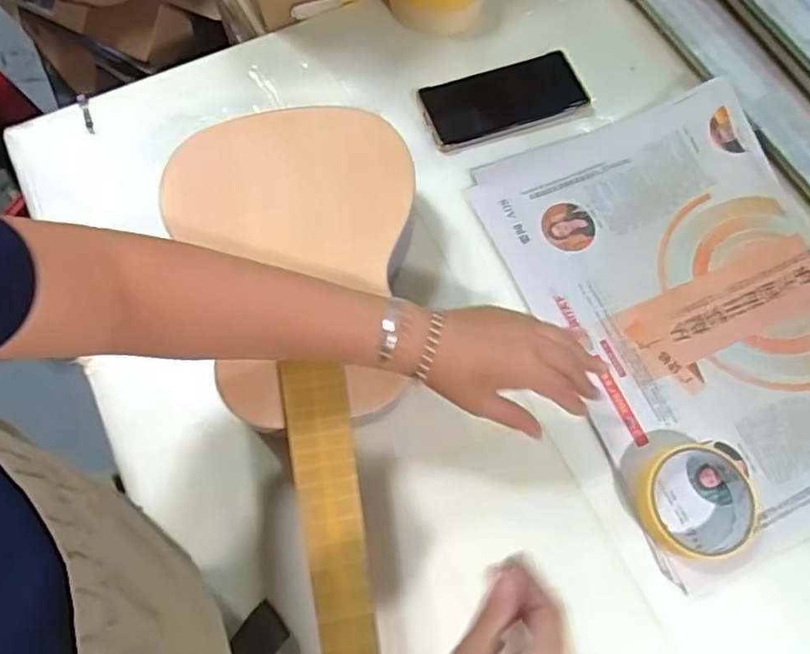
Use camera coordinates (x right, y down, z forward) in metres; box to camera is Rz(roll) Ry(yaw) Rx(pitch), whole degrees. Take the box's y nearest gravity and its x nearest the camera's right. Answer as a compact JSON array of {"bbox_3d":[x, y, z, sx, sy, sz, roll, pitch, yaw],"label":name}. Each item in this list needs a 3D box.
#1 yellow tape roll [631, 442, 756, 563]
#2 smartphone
[{"bbox_3d":[0.229,0.136,0.473,0.098,0.031,0.086,-8,72,-2],"label":"yellow tape roll"},{"bbox_3d":[0.099,-0.229,0.607,0.160,0.005,0.076,-20,72,-6],"label":"smartphone"}]

